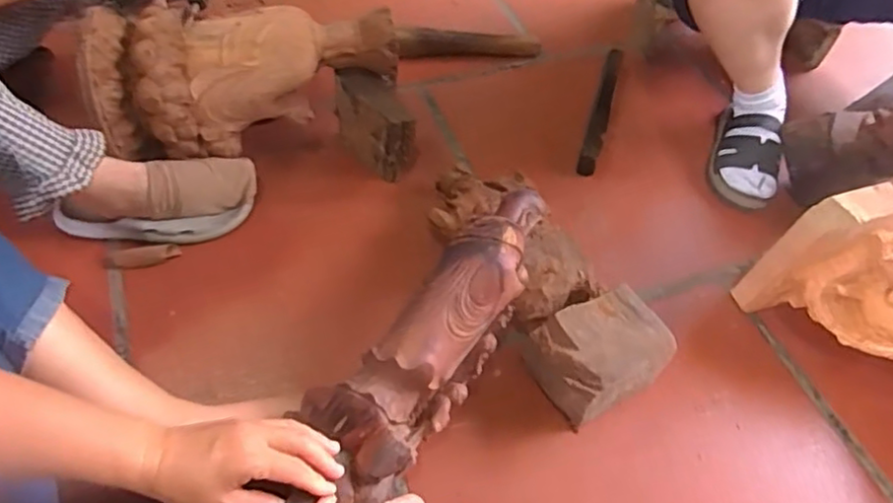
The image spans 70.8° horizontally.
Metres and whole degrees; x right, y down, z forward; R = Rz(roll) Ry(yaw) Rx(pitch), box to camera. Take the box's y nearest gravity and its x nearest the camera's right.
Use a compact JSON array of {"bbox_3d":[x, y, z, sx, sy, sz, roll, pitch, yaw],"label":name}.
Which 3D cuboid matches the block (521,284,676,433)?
[{"bbox_3d":[0.170,0.120,0.726,0.149,0.087,0.109,-20,57,-17],"label":"block"}]

